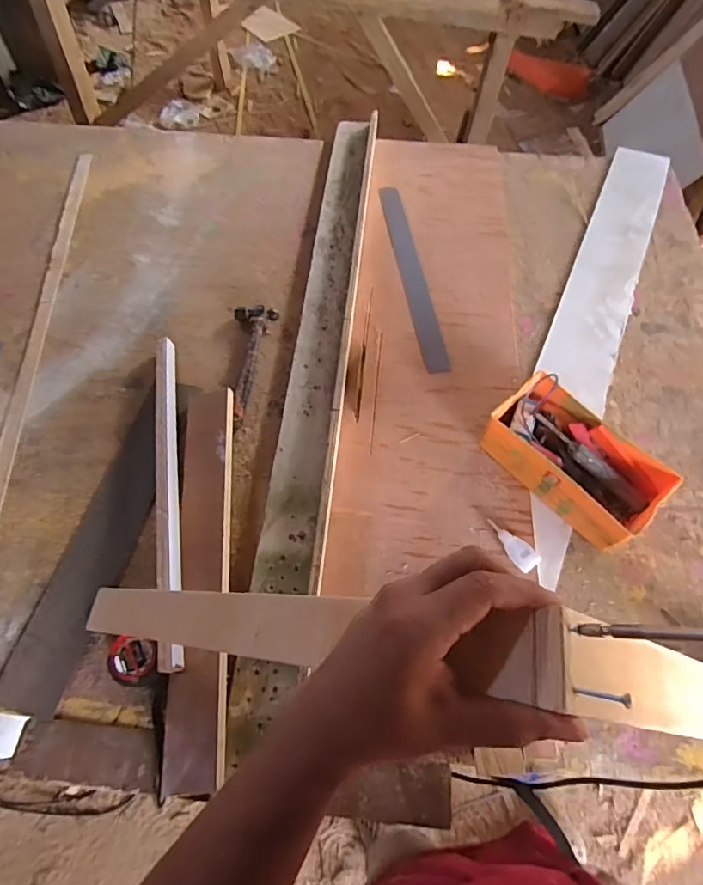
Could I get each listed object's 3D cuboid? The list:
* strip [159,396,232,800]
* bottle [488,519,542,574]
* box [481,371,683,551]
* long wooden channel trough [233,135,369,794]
[{"bbox_3d":[-0.199,0.154,0.675,0.077,0.024,0.527,-13,62,11],"label":"strip"},{"bbox_3d":[0.224,0.138,0.698,0.034,0.017,0.083,-33,65,-17],"label":"bottle"},{"bbox_3d":[0.314,0.028,0.714,0.130,0.088,0.236,-39,67,-20],"label":"box"},{"bbox_3d":[-0.042,-0.231,0.888,0.091,0.048,1.150,4,60,3],"label":"long wooden channel trough"}]

